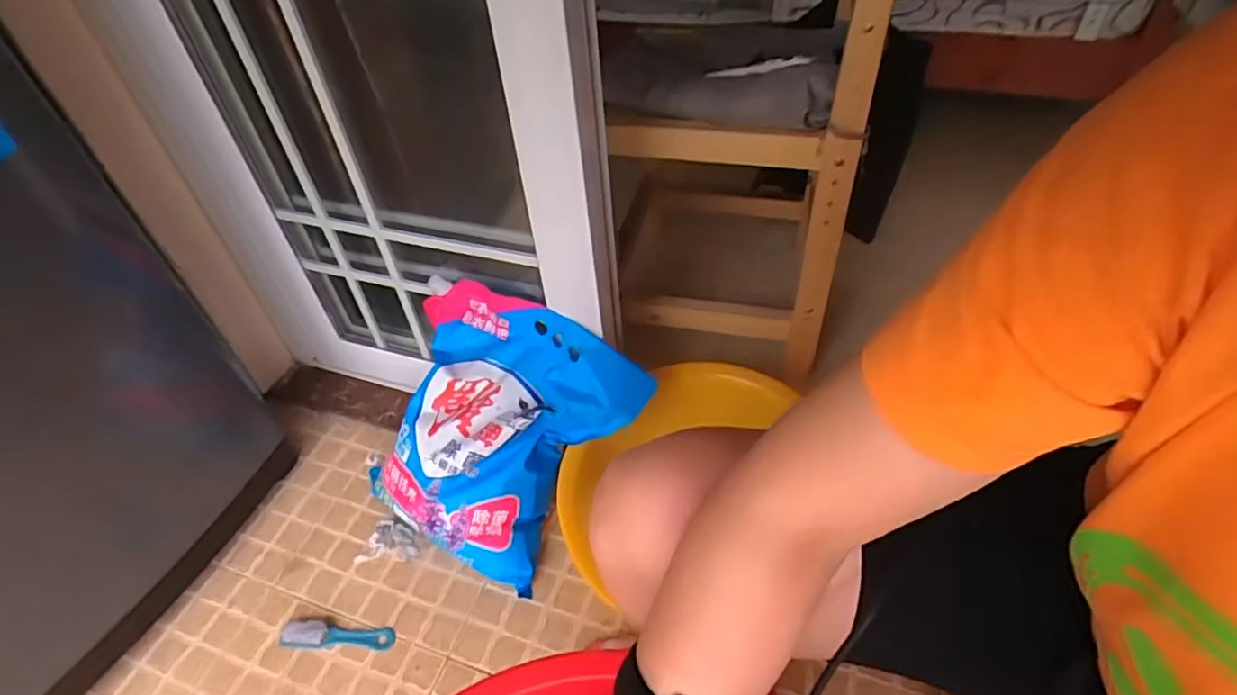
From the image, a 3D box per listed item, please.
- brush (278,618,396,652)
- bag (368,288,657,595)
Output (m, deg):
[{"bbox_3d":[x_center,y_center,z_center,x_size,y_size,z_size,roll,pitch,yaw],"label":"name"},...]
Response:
[{"bbox_3d":[-0.386,0.397,0.874,0.156,0.016,0.037,1,45,6],"label":"brush"},{"bbox_3d":[-0.169,0.121,0.892,0.335,0.277,0.274,20,50,23],"label":"bag"}]

